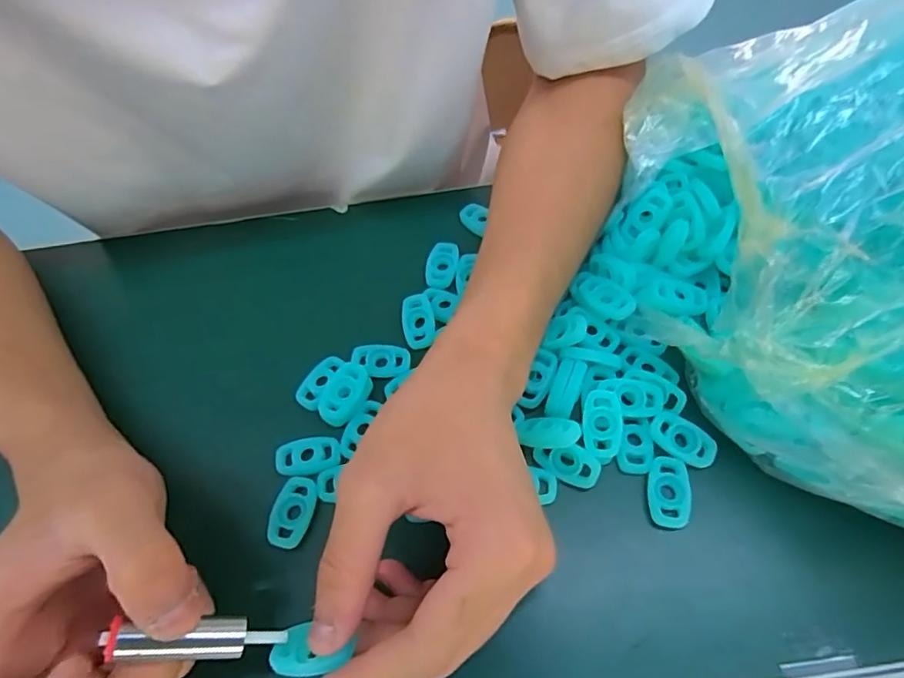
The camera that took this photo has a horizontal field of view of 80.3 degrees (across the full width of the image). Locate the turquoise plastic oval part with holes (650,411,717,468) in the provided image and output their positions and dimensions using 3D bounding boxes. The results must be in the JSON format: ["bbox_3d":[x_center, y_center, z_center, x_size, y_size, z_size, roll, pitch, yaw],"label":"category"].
[{"bbox_3d":[0.111,0.049,0.259,0.031,0.007,0.018,34,66,23],"label":"turquoise plastic oval part with holes"}]

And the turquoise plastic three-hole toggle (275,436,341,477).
[{"bbox_3d":[-0.073,0.059,0.269,0.032,0.005,0.017,-10,58,-1],"label":"turquoise plastic three-hole toggle"}]

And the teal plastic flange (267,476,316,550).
[{"bbox_3d":[-0.076,0.082,0.253,0.018,0.005,0.032,5,59,8],"label":"teal plastic flange"}]

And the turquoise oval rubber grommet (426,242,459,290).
[{"bbox_3d":[-0.006,-0.045,0.326,0.018,0.006,0.031,5,59,8],"label":"turquoise oval rubber grommet"}]

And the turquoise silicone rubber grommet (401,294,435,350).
[{"bbox_3d":[-0.020,-0.010,0.305,0.018,0.004,0.031,-14,74,9],"label":"turquoise silicone rubber grommet"}]

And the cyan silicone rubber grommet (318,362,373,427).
[{"bbox_3d":[-0.057,0.029,0.282,0.021,0.008,0.034,19,61,16],"label":"cyan silicone rubber grommet"}]

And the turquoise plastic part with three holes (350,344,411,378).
[{"bbox_3d":[-0.039,0.012,0.294,0.032,0.005,0.019,-2,58,4],"label":"turquoise plastic part with three holes"}]

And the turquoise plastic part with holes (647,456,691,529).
[{"bbox_3d":[0.101,0.071,0.250,0.018,0.006,0.031,7,59,9],"label":"turquoise plastic part with holes"}]

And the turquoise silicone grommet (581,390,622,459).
[{"bbox_3d":[0.072,0.040,0.259,0.018,0.004,0.032,-1,58,4],"label":"turquoise silicone grommet"}]

